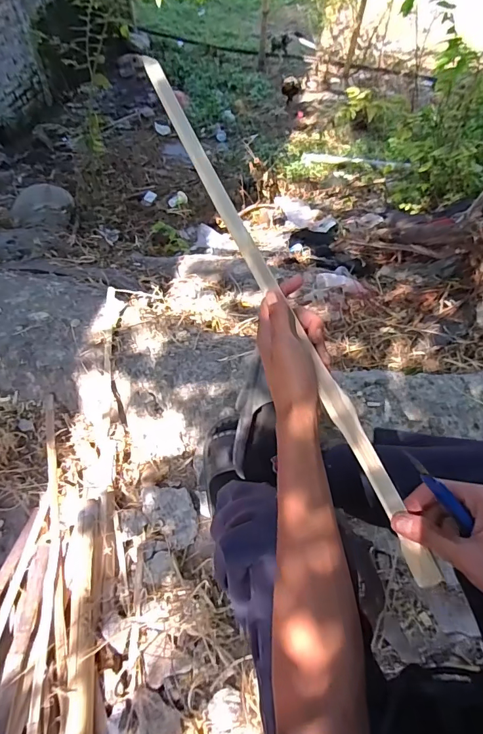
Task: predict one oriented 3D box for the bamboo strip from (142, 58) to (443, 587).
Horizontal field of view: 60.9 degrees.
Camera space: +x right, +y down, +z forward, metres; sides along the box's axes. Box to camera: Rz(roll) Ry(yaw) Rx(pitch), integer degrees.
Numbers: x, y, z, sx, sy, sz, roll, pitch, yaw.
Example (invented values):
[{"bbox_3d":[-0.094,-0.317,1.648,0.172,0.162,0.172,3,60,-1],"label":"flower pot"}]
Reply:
[{"bbox_3d":[0.025,-0.109,0.466,0.025,0.015,0.696,-21,73,-18],"label":"bamboo strip"}]

